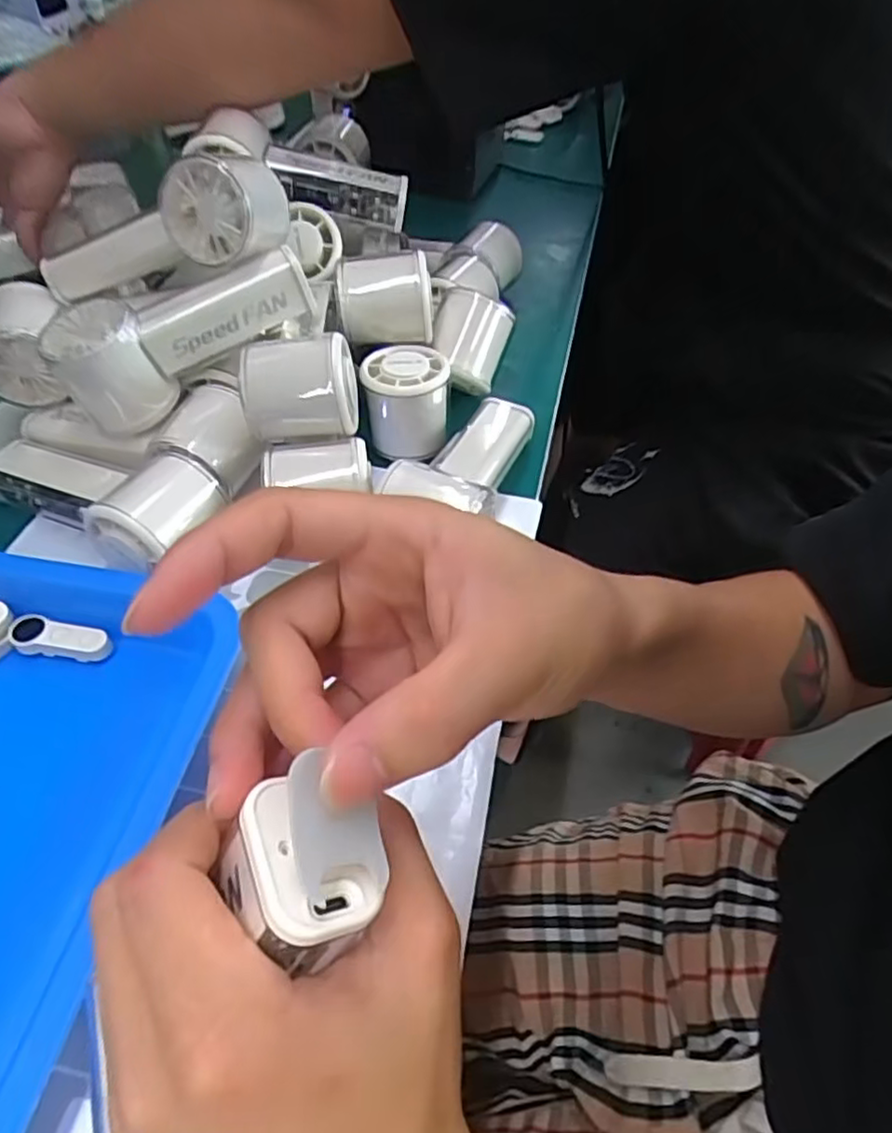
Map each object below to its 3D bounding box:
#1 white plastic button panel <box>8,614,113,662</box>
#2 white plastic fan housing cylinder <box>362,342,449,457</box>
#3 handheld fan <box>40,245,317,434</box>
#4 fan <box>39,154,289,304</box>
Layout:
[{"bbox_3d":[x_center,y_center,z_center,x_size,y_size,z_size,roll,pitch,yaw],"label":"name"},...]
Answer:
[{"bbox_3d":[-0.197,0.038,0.347,0.050,0.012,0.017,9,50,5],"label":"white plastic button panel"},{"bbox_3d":[-0.026,-0.109,0.446,0.055,0.053,0.056,-1,50,-3],"label":"white plastic fan housing cylinder"},{"bbox_3d":[-0.150,-0.137,0.397,0.150,0.063,0.045,-25,54,-3],"label":"handheld fan"},{"bbox_3d":[-0.175,-0.198,0.404,0.154,0.062,0.054,-14,49,12],"label":"fan"}]

